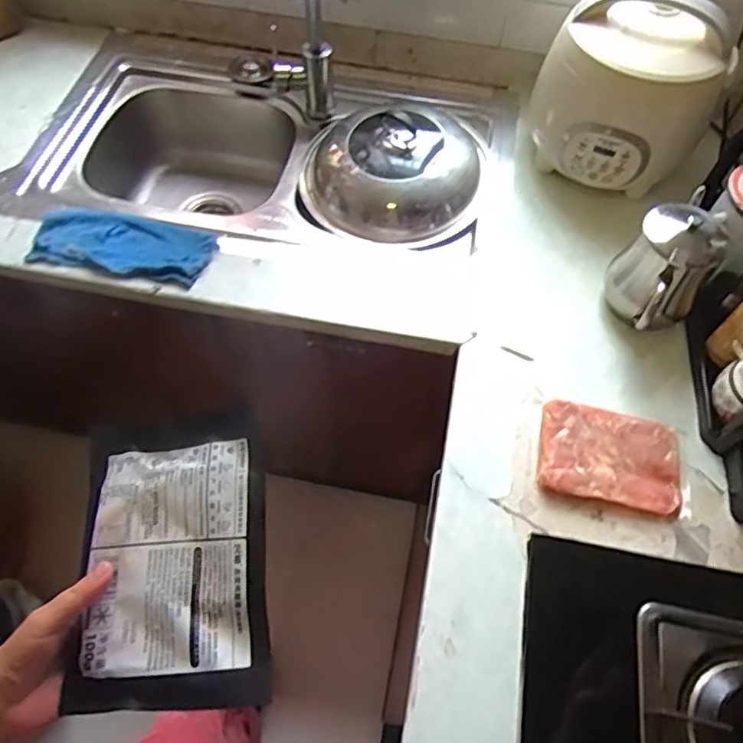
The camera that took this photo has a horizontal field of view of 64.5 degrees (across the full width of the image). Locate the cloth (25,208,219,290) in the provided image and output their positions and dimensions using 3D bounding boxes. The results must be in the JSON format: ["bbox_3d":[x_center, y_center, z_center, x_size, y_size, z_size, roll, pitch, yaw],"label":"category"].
[{"bbox_3d":[-0.346,-0.175,0.826,0.238,0.031,0.084,8,58,4],"label":"cloth"}]

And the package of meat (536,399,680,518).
[{"bbox_3d":[0.282,0.101,0.701,0.161,0.024,0.116,10,57,3],"label":"package of meat"}]

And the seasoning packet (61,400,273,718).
[{"bbox_3d":[-0.151,0.138,0.455,0.146,0.014,0.215,-7,70,4],"label":"seasoning packet"}]

